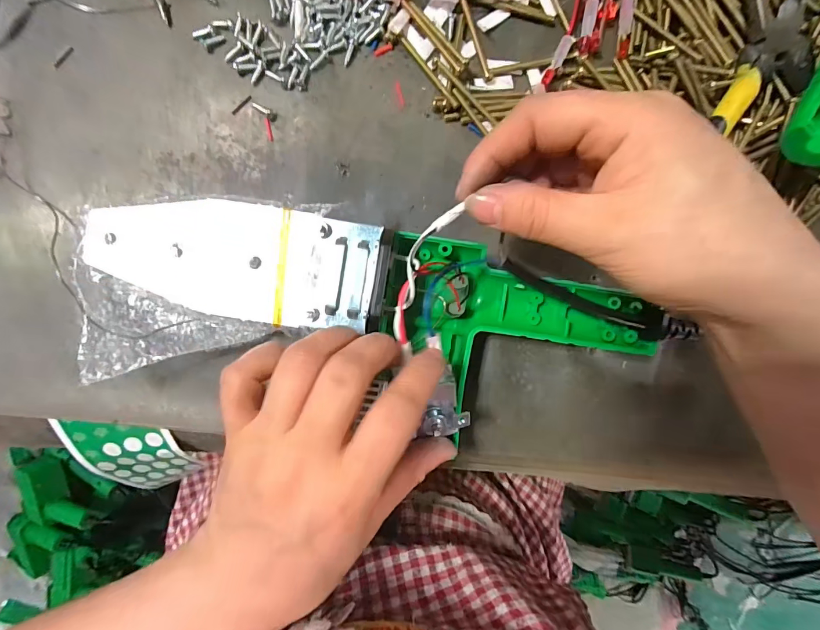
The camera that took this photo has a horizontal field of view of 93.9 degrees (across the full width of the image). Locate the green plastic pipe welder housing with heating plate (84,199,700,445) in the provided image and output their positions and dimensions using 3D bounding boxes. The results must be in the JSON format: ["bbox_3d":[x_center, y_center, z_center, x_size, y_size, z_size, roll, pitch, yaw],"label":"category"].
[{"bbox_3d":[-0.011,0.002,0.200,0.290,0.042,0.094,11,91,-6],"label":"green plastic pipe welder housing with heating plate"}]

